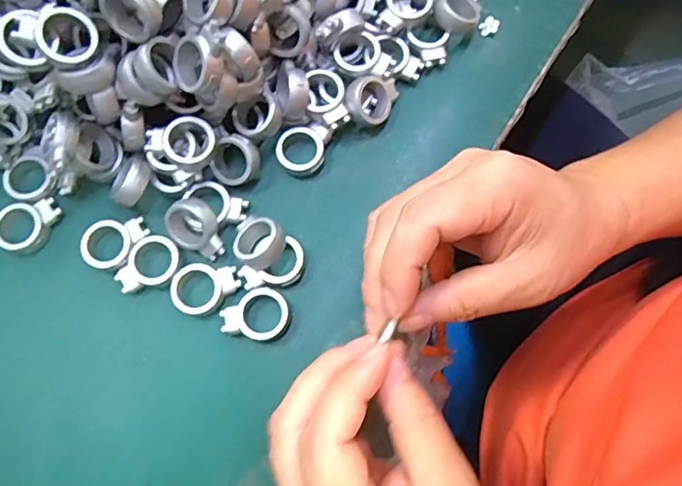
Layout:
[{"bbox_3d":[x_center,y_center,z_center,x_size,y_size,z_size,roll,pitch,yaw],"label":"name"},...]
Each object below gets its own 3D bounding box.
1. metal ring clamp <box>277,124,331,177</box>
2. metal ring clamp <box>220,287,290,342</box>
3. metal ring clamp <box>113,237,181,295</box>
[{"bbox_3d":[-0.020,-0.051,0.286,0.029,0.010,0.027,0,76,0],"label":"metal ring clamp"},{"bbox_3d":[-0.043,0.037,0.264,0.034,0.009,0.026,-9,77,-2],"label":"metal ring clamp"},{"bbox_3d":[-0.099,0.013,0.269,0.026,0.008,0.034,29,78,7],"label":"metal ring clamp"}]

